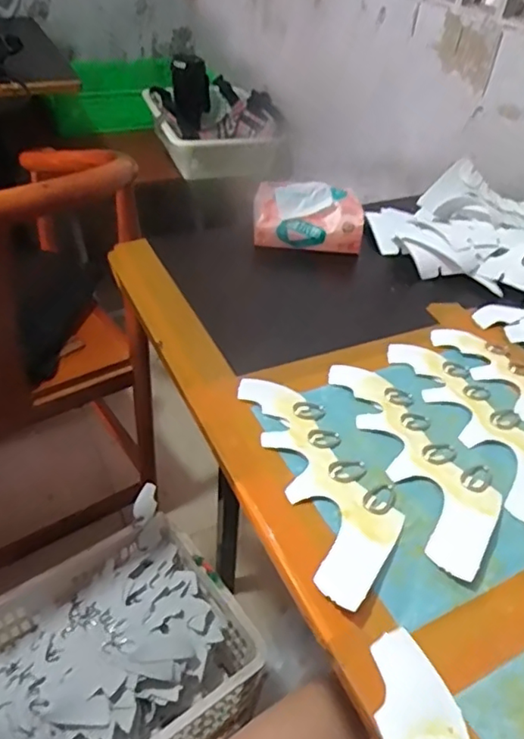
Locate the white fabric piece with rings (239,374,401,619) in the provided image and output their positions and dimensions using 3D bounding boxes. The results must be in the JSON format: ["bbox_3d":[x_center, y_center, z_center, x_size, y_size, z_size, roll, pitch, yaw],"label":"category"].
[{"bbox_3d":[0.052,0.081,0.470,0.083,0.010,0.219,-9,43,-16],"label":"white fabric piece with rings"}]

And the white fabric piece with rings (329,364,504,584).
[{"bbox_3d":[0.130,0.068,0.496,0.081,0.007,0.221,-12,44,-19],"label":"white fabric piece with rings"}]

